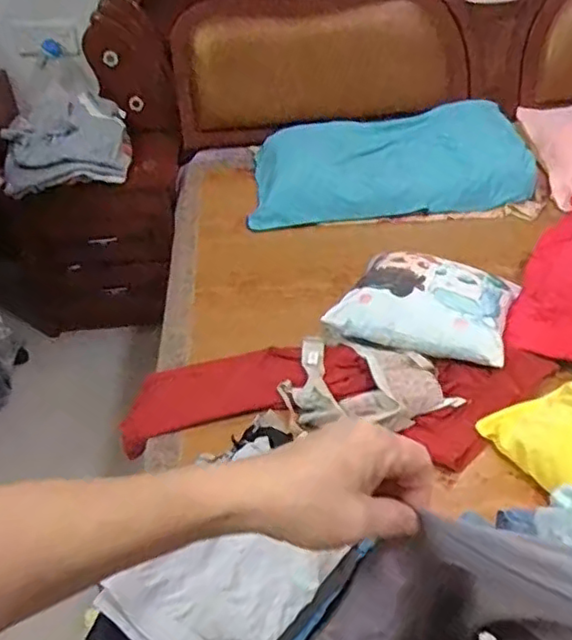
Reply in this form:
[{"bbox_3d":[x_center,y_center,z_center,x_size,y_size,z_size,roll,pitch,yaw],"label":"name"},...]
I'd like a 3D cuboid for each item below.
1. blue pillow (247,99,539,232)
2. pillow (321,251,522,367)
[{"bbox_3d":[0.255,-0.410,1.665,0.703,0.135,0.374,-6,36,-2],"label":"blue pillow"},{"bbox_3d":[0.255,-0.032,1.157,0.295,0.091,0.253,11,39,21],"label":"pillow"}]

